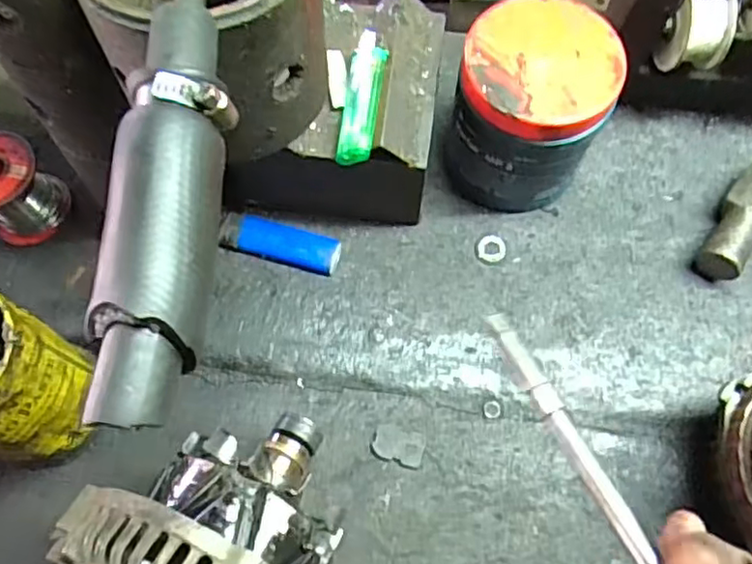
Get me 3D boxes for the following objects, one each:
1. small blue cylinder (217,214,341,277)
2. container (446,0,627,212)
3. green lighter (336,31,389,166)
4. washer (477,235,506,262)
[{"bbox_3d":[-0.063,-0.026,0.430,0.078,0.010,0.027,15,69,5],"label":"small blue cylinder"},{"bbox_3d":[0.095,-0.106,0.408,0.087,0.109,0.088,0,69,-1],"label":"container"},{"bbox_3d":[-0.007,-0.111,0.378,0.021,0.014,0.090,5,69,1],"label":"green lighter"},{"bbox_3d":[0.077,-0.023,0.430,0.018,0.004,0.019,2,69,0],"label":"washer"}]

